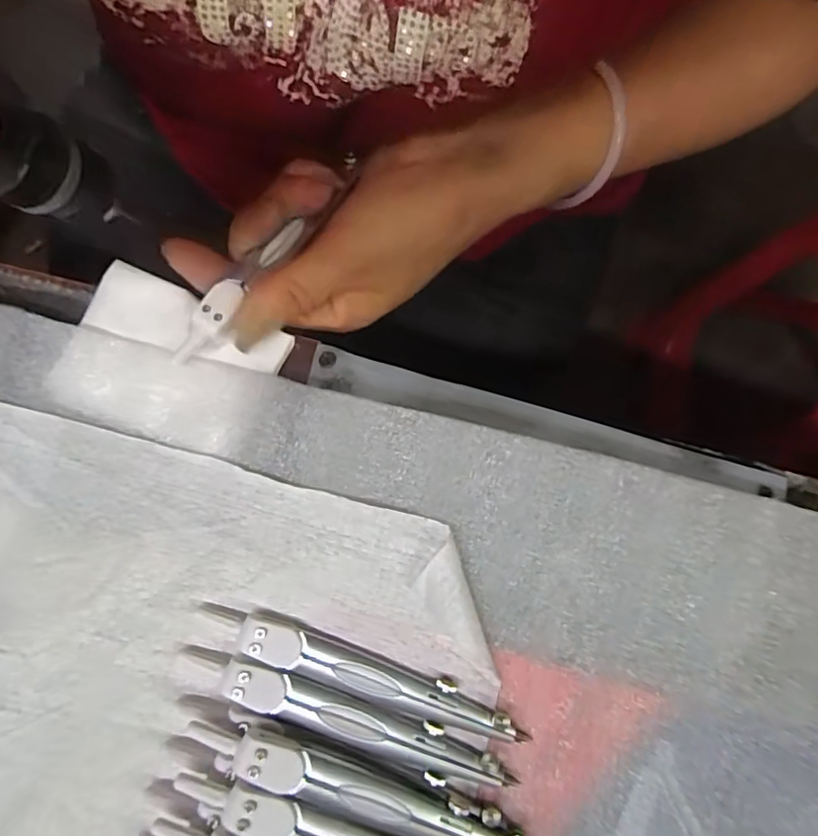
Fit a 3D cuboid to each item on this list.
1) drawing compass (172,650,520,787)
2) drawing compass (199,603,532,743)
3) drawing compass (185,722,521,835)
[{"bbox_3d":[-0.025,0.109,0.209,0.127,0.007,0.015,19,78,2],"label":"drawing compass"},{"bbox_3d":[-0.018,0.094,0.213,0.124,0.006,0.017,17,78,2],"label":"drawing compass"},{"bbox_3d":[-0.016,0.131,0.199,0.124,0.016,0.015,21,78,3],"label":"drawing compass"}]

